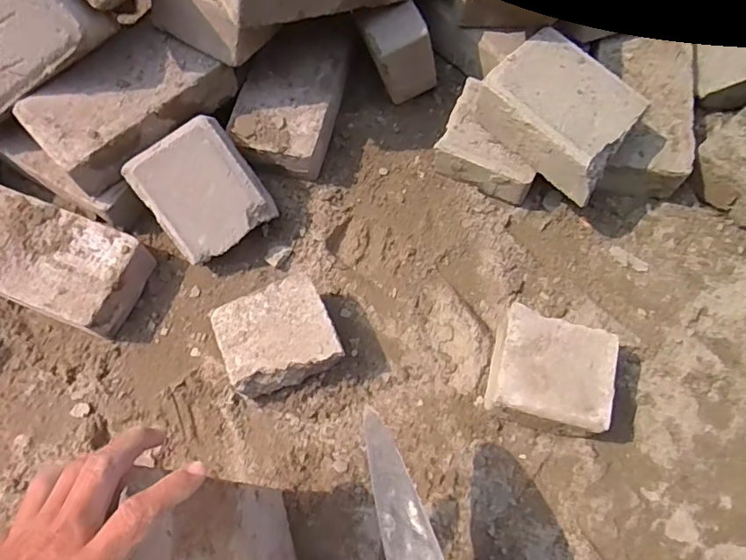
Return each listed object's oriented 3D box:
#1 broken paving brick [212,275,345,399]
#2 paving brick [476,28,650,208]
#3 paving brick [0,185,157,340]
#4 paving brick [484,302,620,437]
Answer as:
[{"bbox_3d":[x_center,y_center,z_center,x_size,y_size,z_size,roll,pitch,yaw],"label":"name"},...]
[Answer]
[{"bbox_3d":[-0.093,0.060,0.554,0.112,0.060,0.096,-25,70,-8],"label":"broken paving brick"},{"bbox_3d":[0.199,-0.177,0.583,0.158,0.067,0.109,41,76,15],"label":"paving brick"},{"bbox_3d":[-0.363,-0.023,0.602,0.212,0.051,0.112,20,71,9],"label":"paving brick"},{"bbox_3d":[0.172,0.093,0.542,0.112,0.064,0.101,16,71,8],"label":"paving brick"}]

